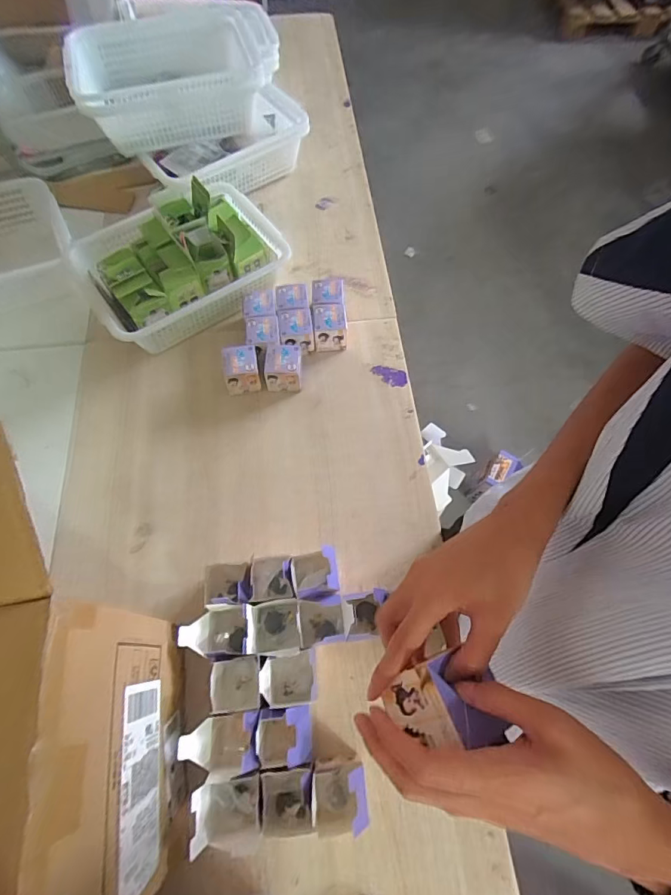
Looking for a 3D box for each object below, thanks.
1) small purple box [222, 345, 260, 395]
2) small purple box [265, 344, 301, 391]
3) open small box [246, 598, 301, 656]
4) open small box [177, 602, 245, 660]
[{"bbox_3d":[-0.166,-0.136,0.796,0.062,0.064,0.062,-10,66,-4],"label":"small purple box"},{"bbox_3d":[-0.092,-0.142,0.794,0.062,0.062,0.062,0,65,0],"label":"small purple box"},{"bbox_3d":[-0.083,0.243,0.610,0.064,0.067,0.070,-5,65,-2],"label":"open small box"},{"bbox_3d":[-0.155,0.248,0.606,0.084,0.089,0.067,0,65,0],"label":"open small box"}]

